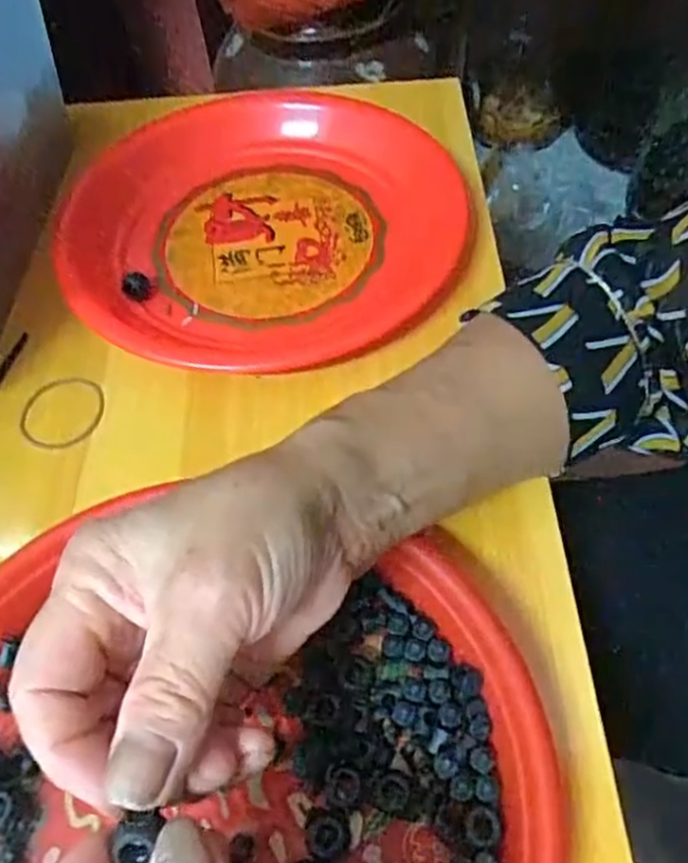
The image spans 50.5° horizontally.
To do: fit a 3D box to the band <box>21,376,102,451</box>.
[{"bbox_3d":[-0.141,-0.010,0.369,0.040,0.004,0.044,7,56,5],"label":"band"}]

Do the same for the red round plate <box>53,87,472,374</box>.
[{"bbox_3d":[-0.046,-0.123,0.427,0.228,0.029,0.212,-2,56,3],"label":"red round plate"}]

